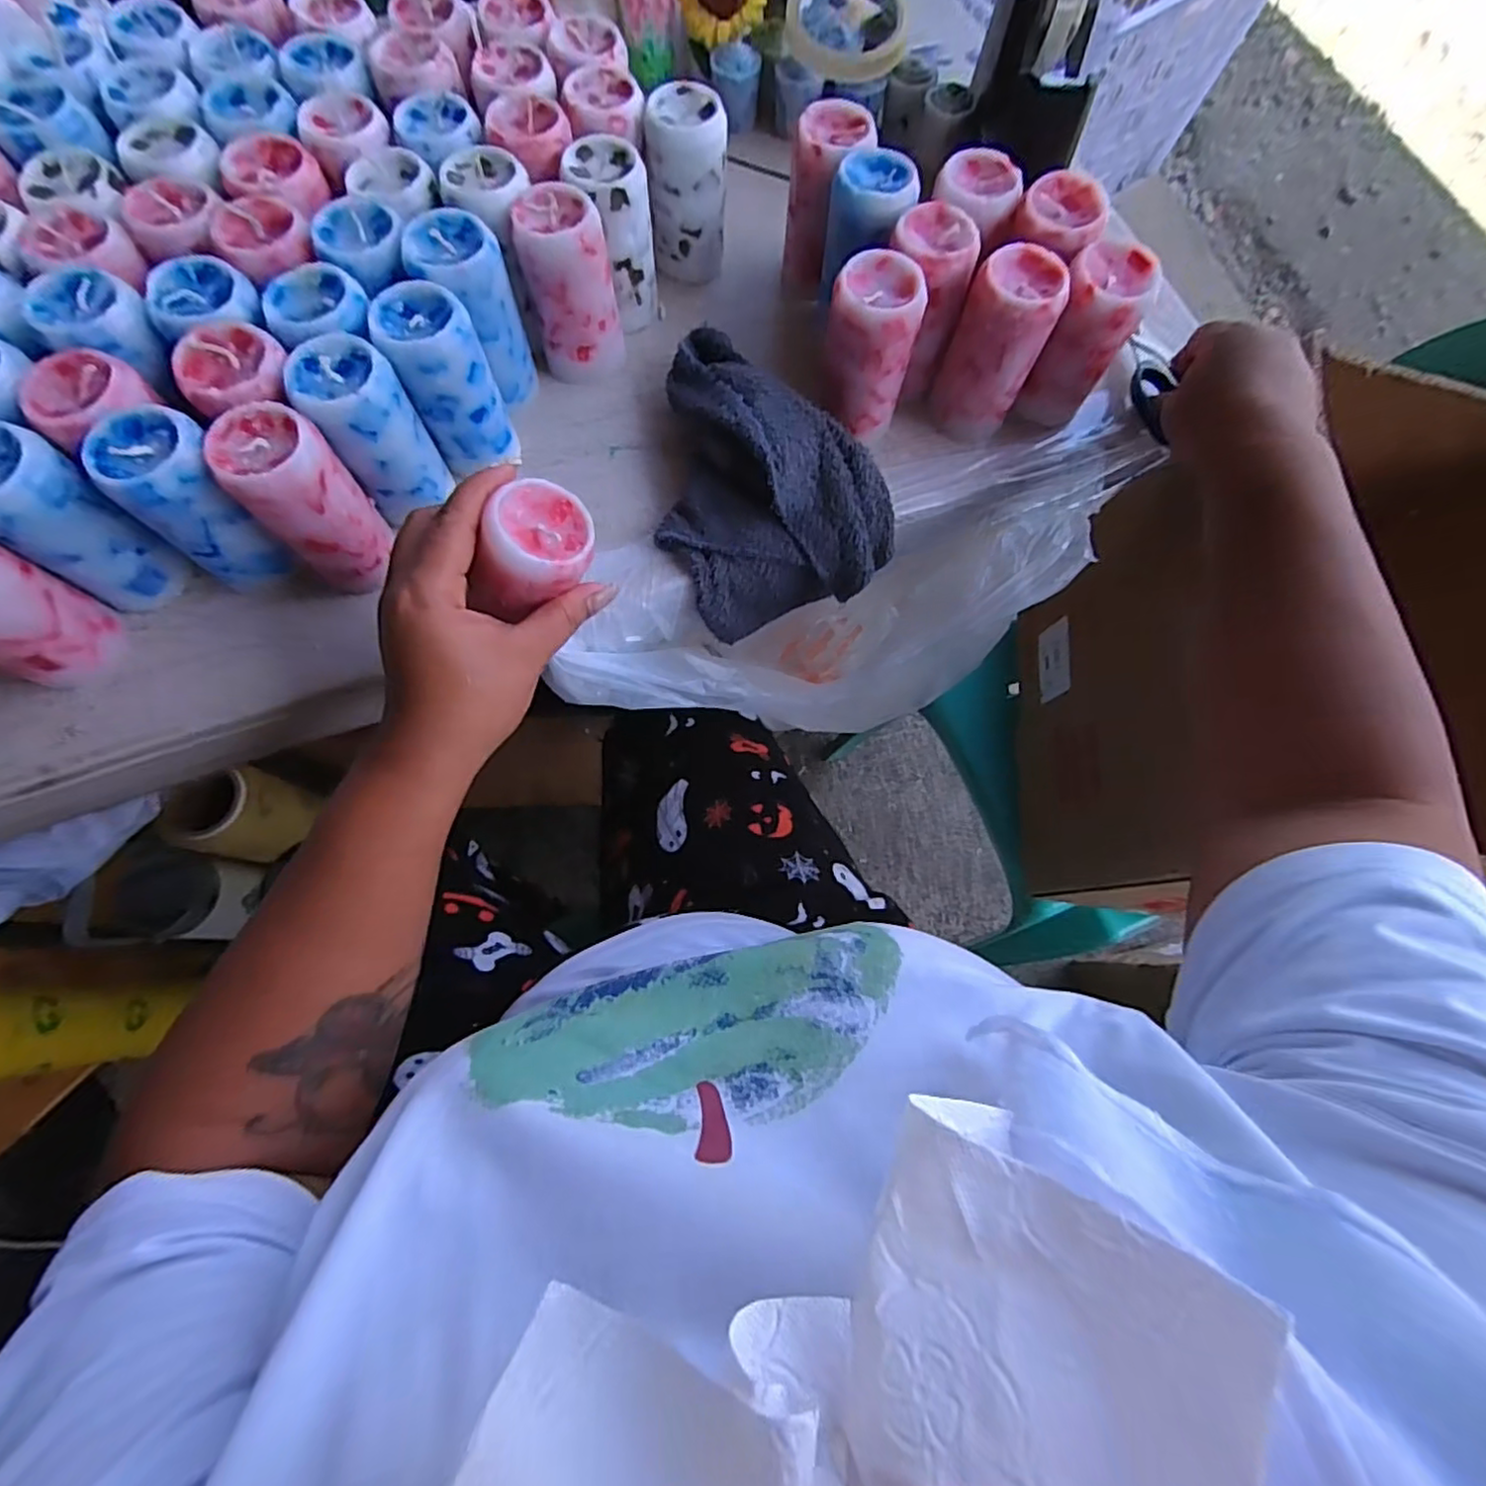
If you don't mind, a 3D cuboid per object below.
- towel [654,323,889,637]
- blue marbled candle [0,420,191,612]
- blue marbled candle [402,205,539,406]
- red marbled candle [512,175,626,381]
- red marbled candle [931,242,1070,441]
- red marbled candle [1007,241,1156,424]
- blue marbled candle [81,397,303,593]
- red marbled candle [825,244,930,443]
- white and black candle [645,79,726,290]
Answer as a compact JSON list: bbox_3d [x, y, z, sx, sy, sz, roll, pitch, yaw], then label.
[{"bbox_3d":[0.008,-0.176,0.428,0.133,0.099,0.178,-17,75,-7],"label":"towel"},{"bbox_3d":[-0.346,-0.114,0.342,0.053,0.089,0.046,38,76,9],"label":"blue marbled candle"},{"bbox_3d":[-0.159,-0.255,0.398,0.050,0.090,0.047,1,73,-2],"label":"blue marbled candle"},{"bbox_3d":[-0.106,-0.282,0.416,0.049,0.092,0.053,1,73,-2],"label":"red marbled candle"},{"bbox_3d":[0.152,-0.238,0.410,0.052,0.100,0.048,26,74,5],"label":"red marbled candle"},{"bbox_3d":[0.206,-0.245,0.413,0.048,0.097,0.047,26,74,5],"label":"red marbled candle"},{"bbox_3d":[-0.280,-0.122,0.351,0.046,0.091,0.058,-42,79,-13],"label":"blue marbled candle"},{"bbox_3d":[0.074,-0.233,0.406,0.050,0.099,0.049,12,73,1],"label":"red marbled candle"},{"bbox_3d":[-0.037,-0.370,0.447,0.051,0.088,0.057,2,73,-2],"label":"white and black candle"}]

